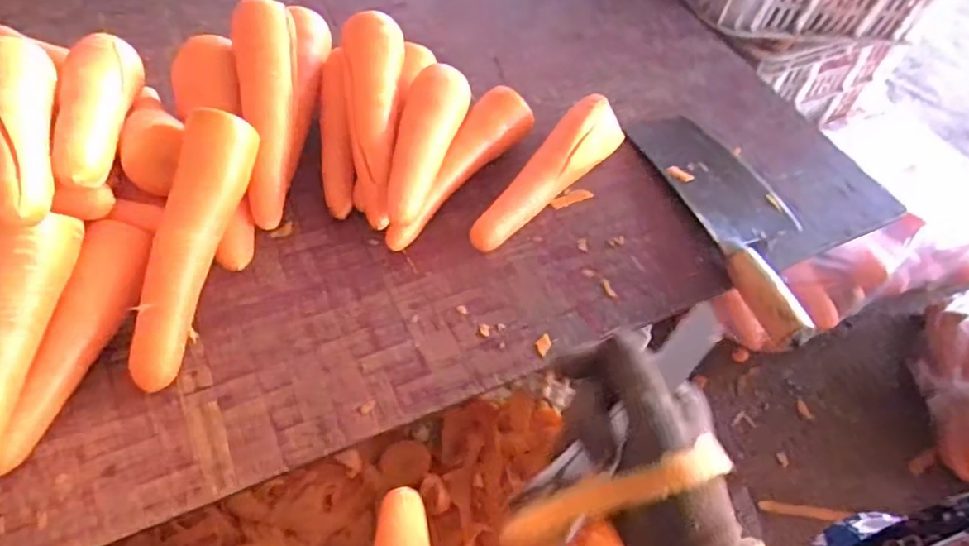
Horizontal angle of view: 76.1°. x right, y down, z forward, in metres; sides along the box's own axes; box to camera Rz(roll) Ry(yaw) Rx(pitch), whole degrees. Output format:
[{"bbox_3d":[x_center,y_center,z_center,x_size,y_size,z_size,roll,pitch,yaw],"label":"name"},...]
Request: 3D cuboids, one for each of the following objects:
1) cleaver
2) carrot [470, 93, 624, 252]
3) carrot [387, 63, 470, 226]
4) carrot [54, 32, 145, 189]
[{"bbox_3d":[0.228,-0.061,0.553,0.094,0.040,0.274,-12,57,-13],"label":"cleaver"},{"bbox_3d":[0.052,-0.089,0.552,0.049,0.053,0.187,40,61,21],"label":"carrot"},{"bbox_3d":[-0.056,-0.110,0.524,0.051,0.044,0.166,16,55,7],"label":"carrot"},{"bbox_3d":[-0.307,-0.129,0.486,0.043,0.049,0.191,-9,56,-11],"label":"carrot"}]

